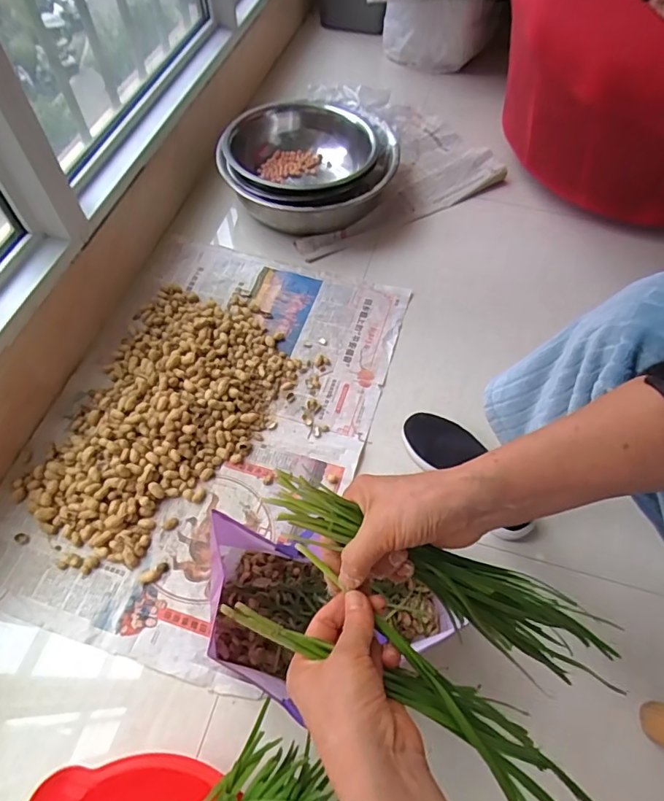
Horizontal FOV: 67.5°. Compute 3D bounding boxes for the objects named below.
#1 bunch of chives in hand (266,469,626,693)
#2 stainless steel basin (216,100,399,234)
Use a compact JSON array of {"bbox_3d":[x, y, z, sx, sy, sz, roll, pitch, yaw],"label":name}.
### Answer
[{"bbox_3d":[0.089,0.133,0.366,0.293,0.047,0.053,31,60,-14],"label":"bunch of chives in hand"},{"bbox_3d":[-0.041,-0.496,1.048,0.332,0.142,0.330,0,59,0],"label":"stainless steel basin"}]

